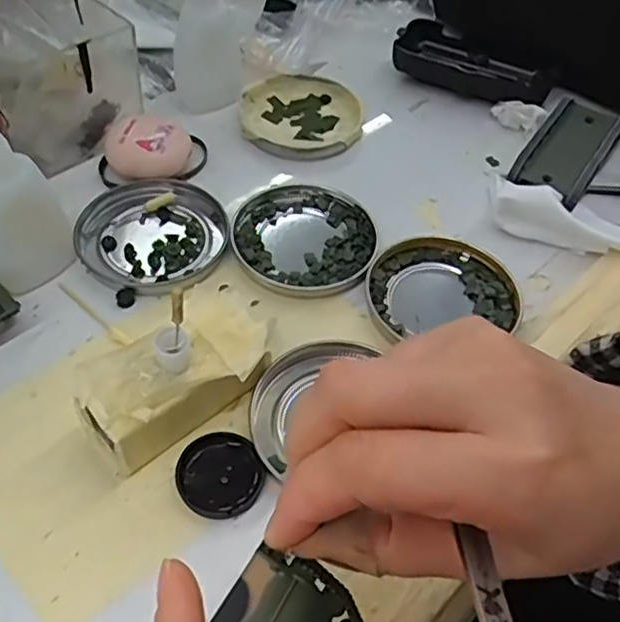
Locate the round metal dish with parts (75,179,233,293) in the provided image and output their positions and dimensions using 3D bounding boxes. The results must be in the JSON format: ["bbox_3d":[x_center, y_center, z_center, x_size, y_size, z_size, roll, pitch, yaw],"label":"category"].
[{"bbox_3d":[-0.085,-0.043,0.354,0.075,0.008,0.077,3,51,-3],"label":"round metal dish with parts"}]

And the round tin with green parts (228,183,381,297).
[{"bbox_3d":[-0.003,-0.042,0.361,0.079,0.009,0.076,3,51,-3],"label":"round tin with green parts"}]

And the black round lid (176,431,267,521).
[{"bbox_3d":[-0.038,0.068,0.274,0.035,0.005,0.036,3,51,-3],"label":"black round lid"}]

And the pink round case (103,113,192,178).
[{"bbox_3d":[-0.096,-0.097,0.385,0.047,0.022,0.041,9,51,2],"label":"pink round case"}]

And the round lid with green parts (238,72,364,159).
[{"bbox_3d":[-0.007,-0.129,0.427,0.076,0.011,0.076,3,51,-3],"label":"round lid with green parts"}]

